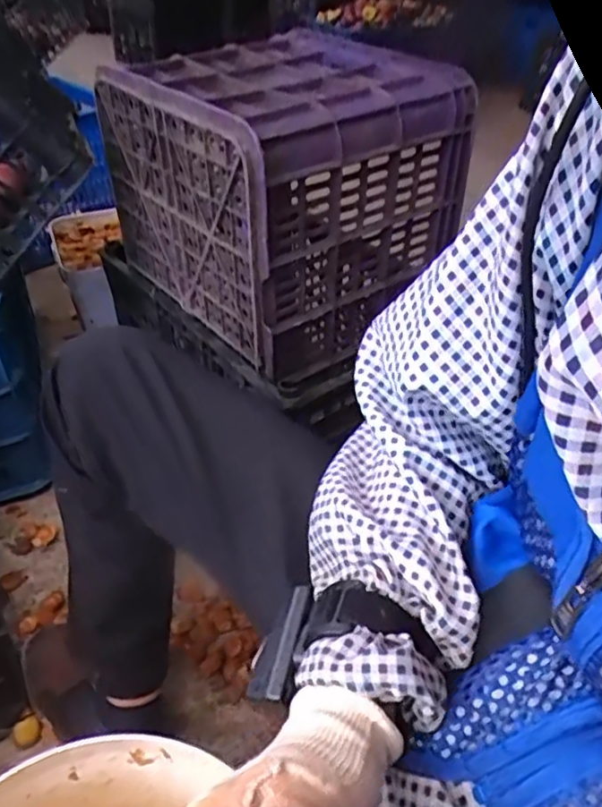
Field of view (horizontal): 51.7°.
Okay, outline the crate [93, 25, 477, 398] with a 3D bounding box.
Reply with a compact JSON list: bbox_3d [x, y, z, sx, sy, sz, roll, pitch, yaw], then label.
[{"bbox_3d":[-0.037,-0.279,0.809,0.297,0.293,0.357,-24,47,-29],"label":"crate"}]

